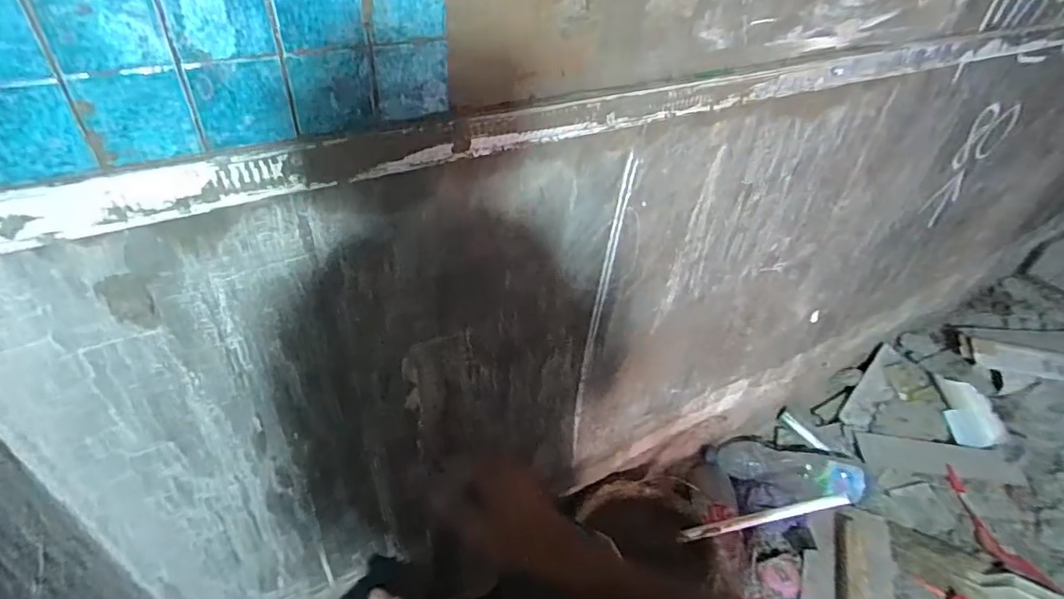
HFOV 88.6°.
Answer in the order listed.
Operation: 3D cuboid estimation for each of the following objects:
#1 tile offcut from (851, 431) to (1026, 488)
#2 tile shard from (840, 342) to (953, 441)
[{"bbox_3d":[0.949,0.371,1.260,0.370,0.021,0.083,9,44,1],"label":"tile offcut"},{"bbox_3d":[0.923,0.258,1.350,0.214,0.026,0.300,36,49,26],"label":"tile shard"}]

